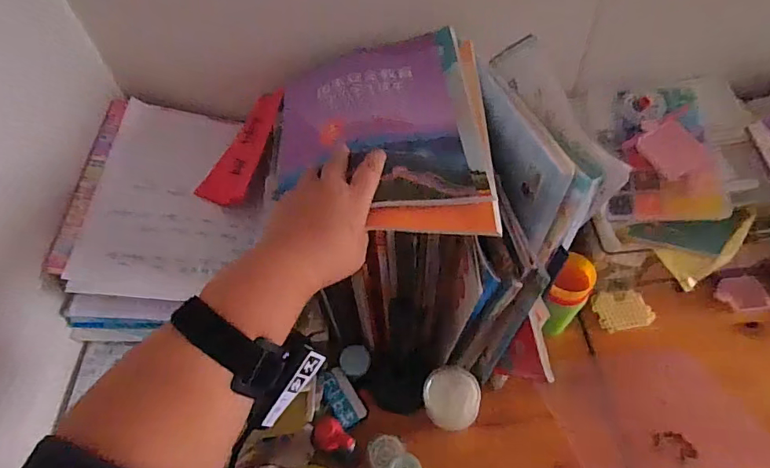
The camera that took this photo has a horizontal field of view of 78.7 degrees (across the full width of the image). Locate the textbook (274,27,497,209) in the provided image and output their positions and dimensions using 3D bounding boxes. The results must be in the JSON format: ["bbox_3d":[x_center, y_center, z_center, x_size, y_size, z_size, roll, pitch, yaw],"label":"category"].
[{"bbox_3d":[-0.013,-0.119,0.475,0.199,0.023,0.261,-9,50,5],"label":"textbook"}]

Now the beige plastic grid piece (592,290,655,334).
[{"bbox_3d":[0.329,0.103,0.650,0.074,0.004,0.059,-10,53,-2],"label":"beige plastic grid piece"}]

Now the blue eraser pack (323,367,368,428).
[{"bbox_3d":[-0.055,0.209,0.602,0.036,0.018,0.069,-30,56,-17],"label":"blue eraser pack"}]

